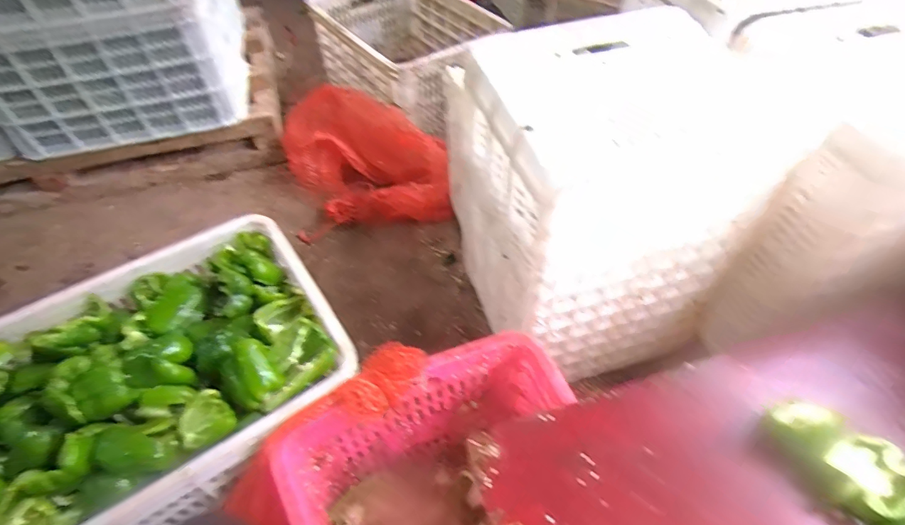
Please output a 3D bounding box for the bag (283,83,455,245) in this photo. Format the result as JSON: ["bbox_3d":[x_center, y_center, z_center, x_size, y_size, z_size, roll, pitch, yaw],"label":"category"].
[{"bbox_3d":[-0.219,-0.269,1.221,0.398,0.171,0.394,-7,49,-3],"label":"bag"}]

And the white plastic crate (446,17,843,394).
[{"bbox_3d":[0.223,-0.078,0.771,0.340,0.451,0.295,-16,50,-11],"label":"white plastic crate"}]

